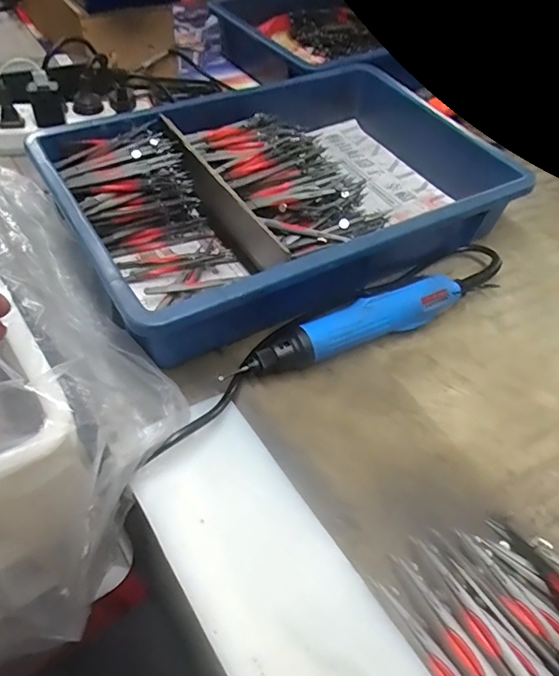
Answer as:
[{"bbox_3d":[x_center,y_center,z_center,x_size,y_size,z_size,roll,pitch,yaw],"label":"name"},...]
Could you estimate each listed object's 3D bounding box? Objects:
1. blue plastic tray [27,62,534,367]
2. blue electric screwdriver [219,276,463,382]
[{"bbox_3d":[0.006,-0.165,0.524,0.437,0.077,0.301,-23,56,-24],"label":"blue plastic tray"},{"bbox_3d":[0.061,-0.007,0.430,0.221,0.036,0.029,-18,54,-20],"label":"blue electric screwdriver"}]

